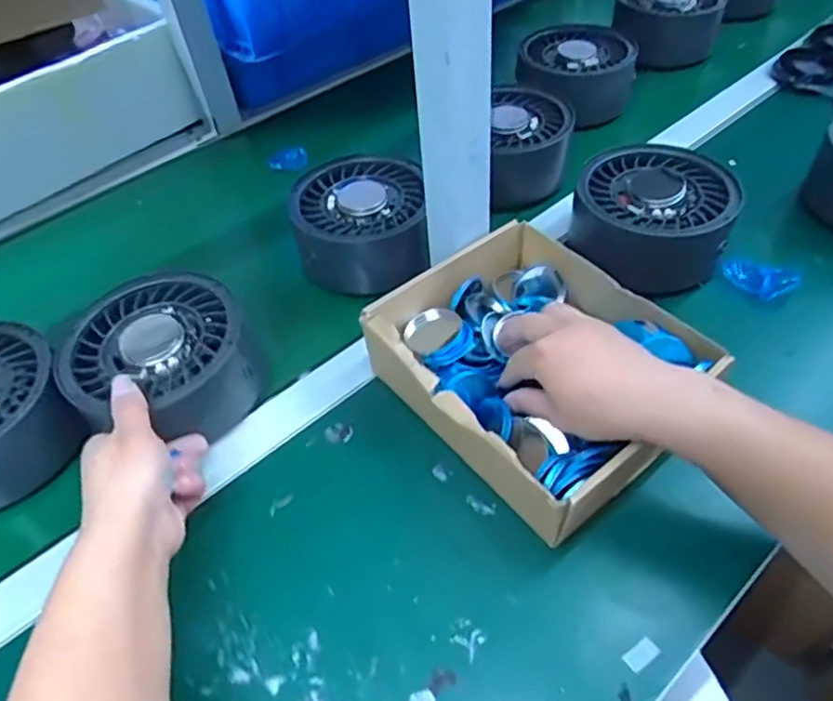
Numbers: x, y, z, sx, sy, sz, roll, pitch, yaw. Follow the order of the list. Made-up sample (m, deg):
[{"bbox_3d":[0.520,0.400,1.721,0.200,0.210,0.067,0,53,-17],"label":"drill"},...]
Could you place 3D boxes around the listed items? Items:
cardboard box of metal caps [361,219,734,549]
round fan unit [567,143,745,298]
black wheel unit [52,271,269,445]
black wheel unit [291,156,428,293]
[{"bbox_3d":[0.089,0.007,0.476,0.181,0.079,0.220,-35,57,-19],"label":"cardboard box of metal caps"},{"bbox_3d":[0.215,-0.116,0.580,0.130,0.093,0.121,-3,49,3],"label":"round fan unit"},{"bbox_3d":[-0.204,0.009,0.503,0.132,0.076,0.127,-3,52,4],"label":"black wheel unit"},{"bbox_3d":[-0.052,-0.124,0.610,0.119,0.080,0.122,-8,49,-1],"label":"black wheel unit"}]

